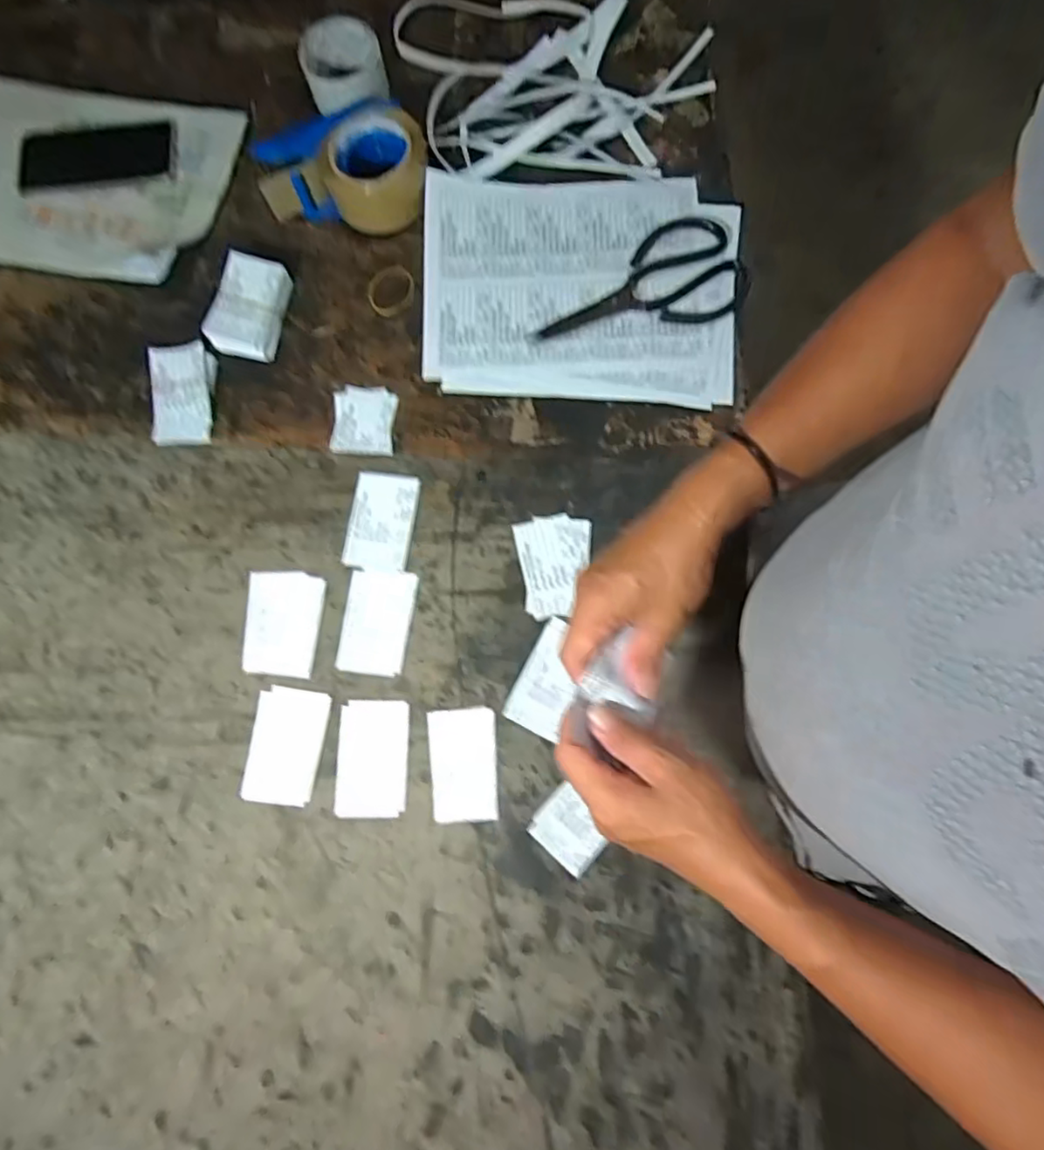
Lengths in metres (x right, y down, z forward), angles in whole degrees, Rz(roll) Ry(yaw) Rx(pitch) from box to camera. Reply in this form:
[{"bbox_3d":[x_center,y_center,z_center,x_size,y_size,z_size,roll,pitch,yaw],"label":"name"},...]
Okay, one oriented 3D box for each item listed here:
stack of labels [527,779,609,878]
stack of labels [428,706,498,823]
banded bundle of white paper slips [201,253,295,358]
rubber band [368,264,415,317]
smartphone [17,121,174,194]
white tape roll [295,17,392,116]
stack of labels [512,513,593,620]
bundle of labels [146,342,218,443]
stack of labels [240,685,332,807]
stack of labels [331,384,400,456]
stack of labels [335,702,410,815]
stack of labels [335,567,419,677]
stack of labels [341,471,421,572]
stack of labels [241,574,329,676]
[{"bbox_3d":[0.040,0.211,0.519,0.058,0.004,0.048,41,81,10],"label":"stack of labels"},{"bbox_3d":[-0.051,0.161,0.536,0.057,0.004,0.092,-2,77,1],"label":"stack of labels"},{"bbox_3d":[-0.269,-0.263,0.616,0.060,0.041,0.087,14,78,5],"label":"banded bundle of white paper slips"},{"bbox_3d":[-0.133,-0.292,0.639,0.048,0.004,0.061,6,78,3],"label":"rubber band"},{"bbox_3d":[-0.455,-0.448,0.667,0.160,0.011,0.065,-7,77,0],"label":"smartphone"},{"bbox_3d":[-0.187,-0.534,0.659,0.076,0.050,0.077,0,77,2],"label":"white tape roll"},{"bbox_3d":[0.029,-0.009,0.569,0.068,0.005,0.092,-2,77,1],"label":"stack of labels"},{"bbox_3d":[-0.333,-0.177,0.613,0.063,0.014,0.101,-3,77,1],"label":"bundle of labels"},{"bbox_3d":[-0.205,0.148,0.544,0.064,0.004,0.095,8,78,3],"label":"stack of labels"},{"bbox_3d":[-0.154,-0.151,0.611,0.061,0.005,0.068,4,77,2],"label":"stack of labels"},{"bbox_3d":[-0.129,0.157,0.540,0.061,0.004,0.095,0,77,2],"label":"stack of labels"},{"bbox_3d":[-0.131,0.041,0.565,0.061,0.005,0.093,7,78,3],"label":"stack of labels"},{"bbox_3d":[-0.131,-0.051,0.585,0.060,0.004,0.092,8,78,3],"label":"stack of labels"},{"bbox_3d":[-0.217,0.043,0.567,0.068,0.004,0.092,5,78,3],"label":"stack of labels"}]

